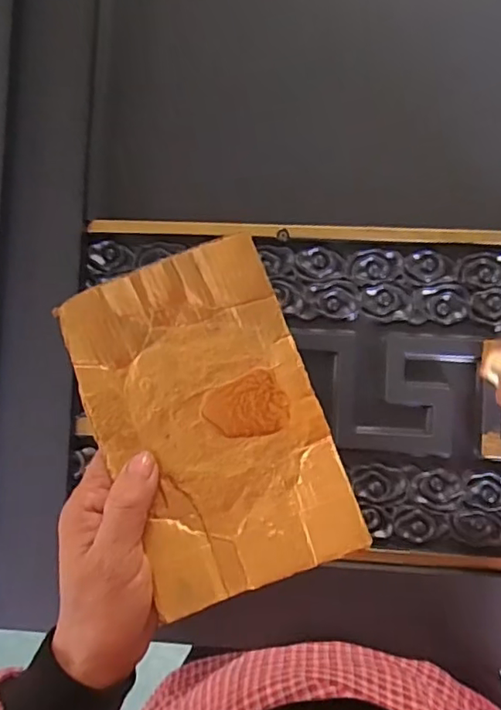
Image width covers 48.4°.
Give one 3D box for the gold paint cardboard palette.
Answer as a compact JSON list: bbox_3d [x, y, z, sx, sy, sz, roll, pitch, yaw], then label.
[{"bbox_3d":[-0.021,0.034,0.281,0.108,0.019,0.165,-21,88,6],"label":"gold paint cardboard palette"}]

